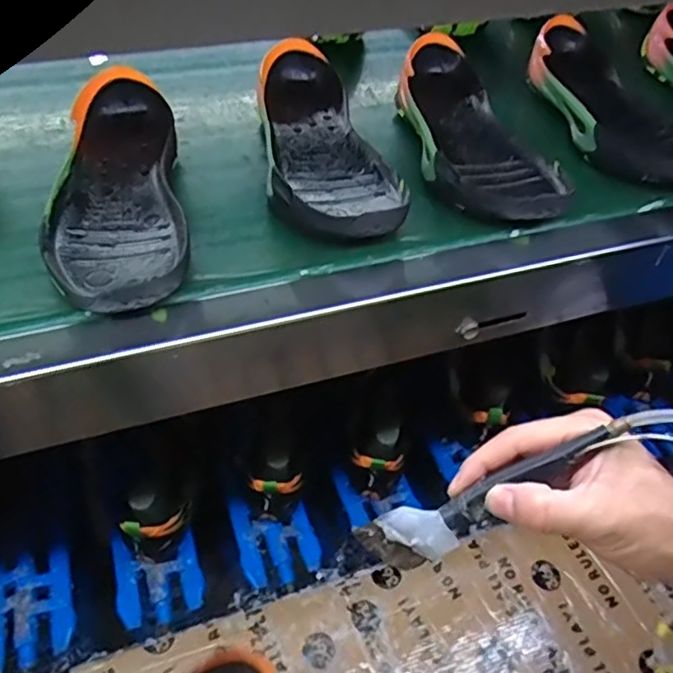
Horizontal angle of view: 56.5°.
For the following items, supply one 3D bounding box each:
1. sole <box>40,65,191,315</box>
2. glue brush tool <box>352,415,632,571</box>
[{"bbox_3d":[-0.170,-0.113,0.483,0.098,0.038,0.273,-7,50,-12],"label":"sole"},{"bbox_3d":[0.086,0.087,0.346,0.156,0.022,0.027,-33,51,14],"label":"glue brush tool"}]

